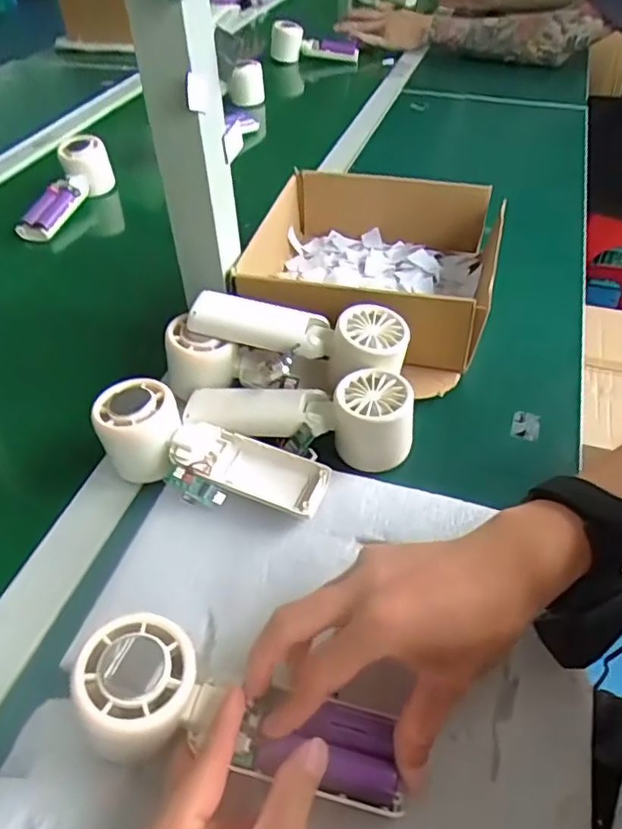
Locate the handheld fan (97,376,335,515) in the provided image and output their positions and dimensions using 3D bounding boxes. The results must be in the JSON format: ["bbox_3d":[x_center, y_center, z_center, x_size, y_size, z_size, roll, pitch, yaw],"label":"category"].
[{"bbox_3d":[-0.071,0.026,0.411,0.165,0.047,0.060,16,47,16],"label":"handheld fan"}]

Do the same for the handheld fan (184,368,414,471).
[{"bbox_3d":[-0.010,-0.003,0.439,0.166,0.049,0.052,7,45,7],"label":"handheld fan"}]

